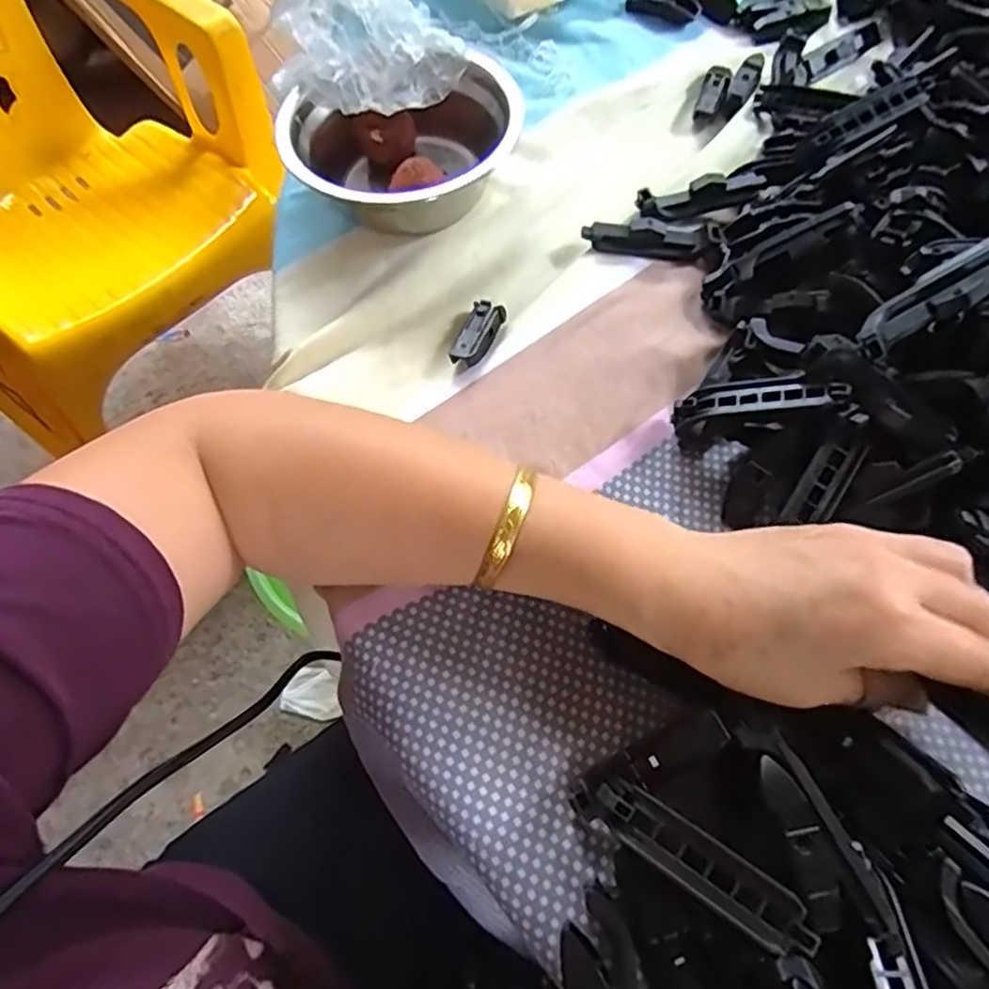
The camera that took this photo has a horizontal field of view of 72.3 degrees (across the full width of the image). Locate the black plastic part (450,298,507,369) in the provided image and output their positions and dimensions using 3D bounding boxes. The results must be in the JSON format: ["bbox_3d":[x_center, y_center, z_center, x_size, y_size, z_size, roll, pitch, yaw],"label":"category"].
[{"bbox_3d":[-0.009,-0.085,0.358,0.017,0.013,0.039,21,66,11],"label":"black plastic part"}]

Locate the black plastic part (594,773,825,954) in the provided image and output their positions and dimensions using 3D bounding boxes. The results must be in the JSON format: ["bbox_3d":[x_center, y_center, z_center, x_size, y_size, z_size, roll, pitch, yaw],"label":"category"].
[{"bbox_3d":[0.067,0.121,0.222,0.074,0.007,0.018,28,67,28],"label":"black plastic part"}]

